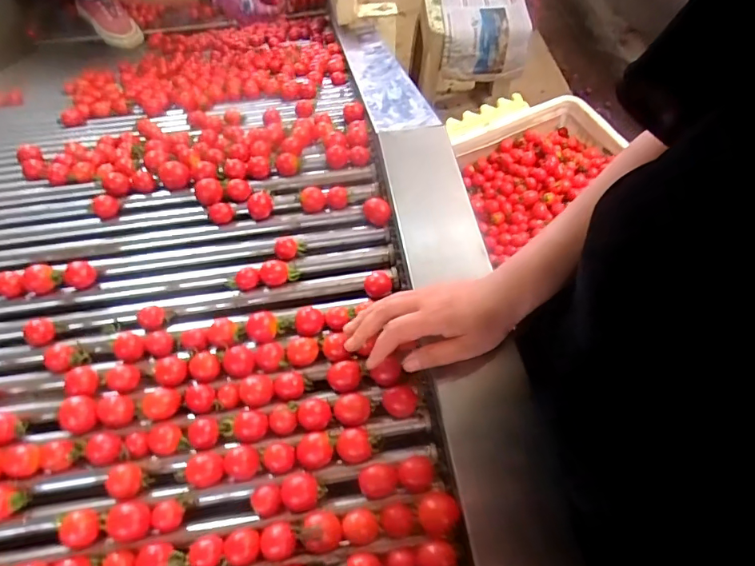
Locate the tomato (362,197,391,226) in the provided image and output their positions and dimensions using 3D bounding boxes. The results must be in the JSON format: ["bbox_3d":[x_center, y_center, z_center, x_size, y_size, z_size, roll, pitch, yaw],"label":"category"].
[{"bbox_3d":[-0.001,-0.082,0.561,0.031,0.025,0.025,2,58,2],"label":"tomato"}]

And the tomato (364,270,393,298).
[{"bbox_3d":[0.001,0.003,0.511,0.028,0.022,0.024,2,58,2],"label":"tomato"}]

